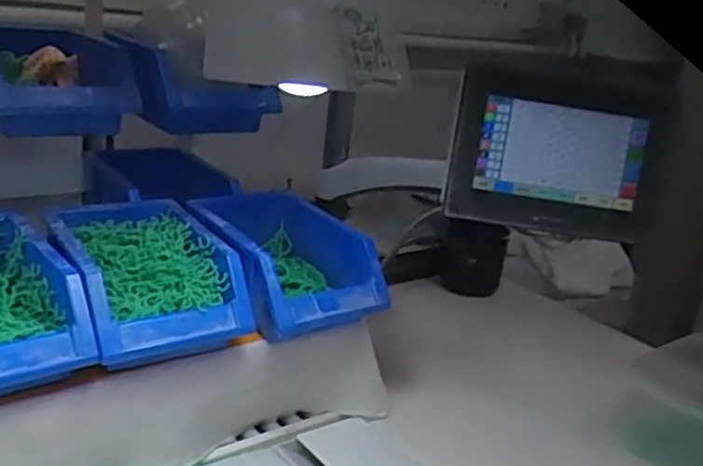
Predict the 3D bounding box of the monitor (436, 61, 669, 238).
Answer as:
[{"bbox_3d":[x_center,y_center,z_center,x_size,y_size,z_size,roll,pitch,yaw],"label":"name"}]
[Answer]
[{"bbox_3d":[0.199,-0.083,0.666,0.199,0.163,0.040,7,4,-11],"label":"monitor"}]

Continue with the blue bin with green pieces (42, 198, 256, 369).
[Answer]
[{"bbox_3d":[-0.178,0.033,0.606,0.125,0.066,0.180,-7,23,-35],"label":"blue bin with green pieces"}]

